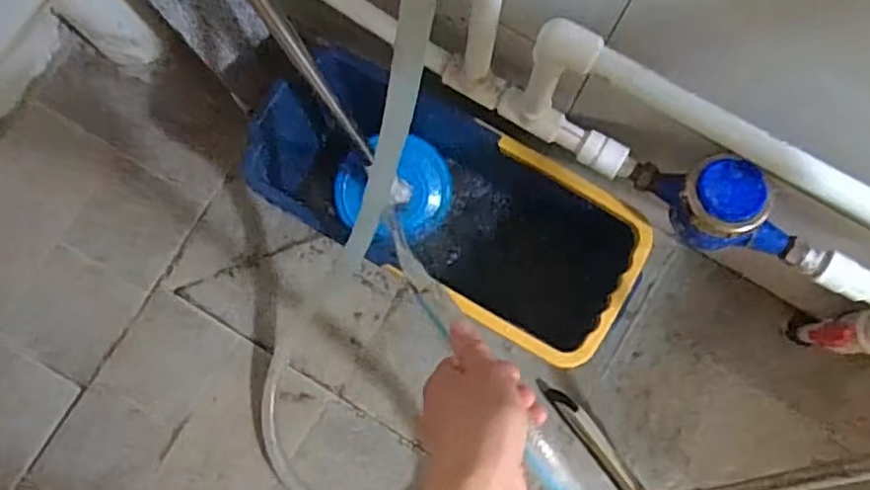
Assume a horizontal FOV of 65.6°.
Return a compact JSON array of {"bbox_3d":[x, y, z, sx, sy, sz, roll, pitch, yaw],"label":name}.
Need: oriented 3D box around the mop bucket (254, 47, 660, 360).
[{"bbox_3d":[0.014,-0.051,0.849,0.469,0.228,0.229,31,82,6],"label":"mop bucket"}]

